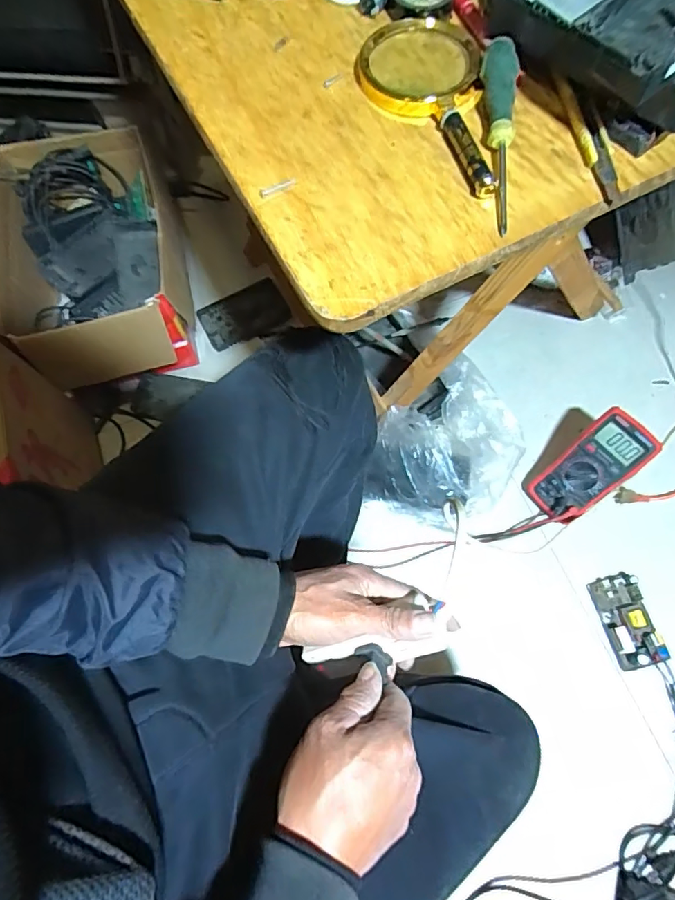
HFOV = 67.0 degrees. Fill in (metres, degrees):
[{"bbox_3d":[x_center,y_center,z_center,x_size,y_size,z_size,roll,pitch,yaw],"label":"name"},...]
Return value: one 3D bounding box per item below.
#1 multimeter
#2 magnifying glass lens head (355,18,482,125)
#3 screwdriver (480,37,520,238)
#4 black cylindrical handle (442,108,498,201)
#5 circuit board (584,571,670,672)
[{"bbox_3d":[0.385,0.028,0.784,0.190,0.035,0.097,-46,72,23],"label":"multimeter"},{"bbox_3d":[0.061,-0.291,0.390,0.088,0.018,0.092,-6,70,0],"label":"magnifying glass lens head"},{"bbox_3d":[0.114,-0.218,0.354,0.021,0.019,0.148,0,84,2],"label":"screwdriver"},{"bbox_3d":[0.090,-0.211,0.357,0.014,0.017,0.075,-19,71,-4],"label":"black cylindrical handle"},{"bbox_3d":[0.431,0.253,0.756,0.069,0.023,0.129,-14,71,-3],"label":"circuit board"}]

